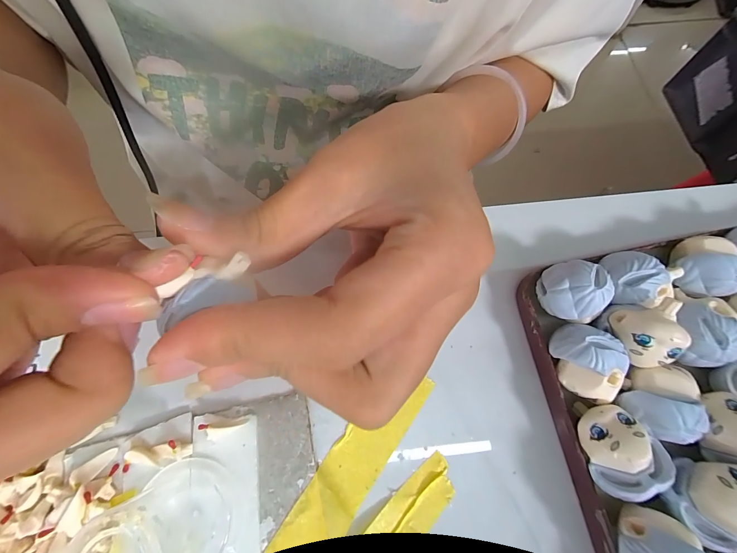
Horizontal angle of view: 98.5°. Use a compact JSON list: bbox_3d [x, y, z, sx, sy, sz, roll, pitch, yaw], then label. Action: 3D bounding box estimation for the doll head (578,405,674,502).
[{"bbox_3d":[0.081,0.057,0.102,0.021,0.014,0.024,-41,76,-12],"label":"doll head"}]

